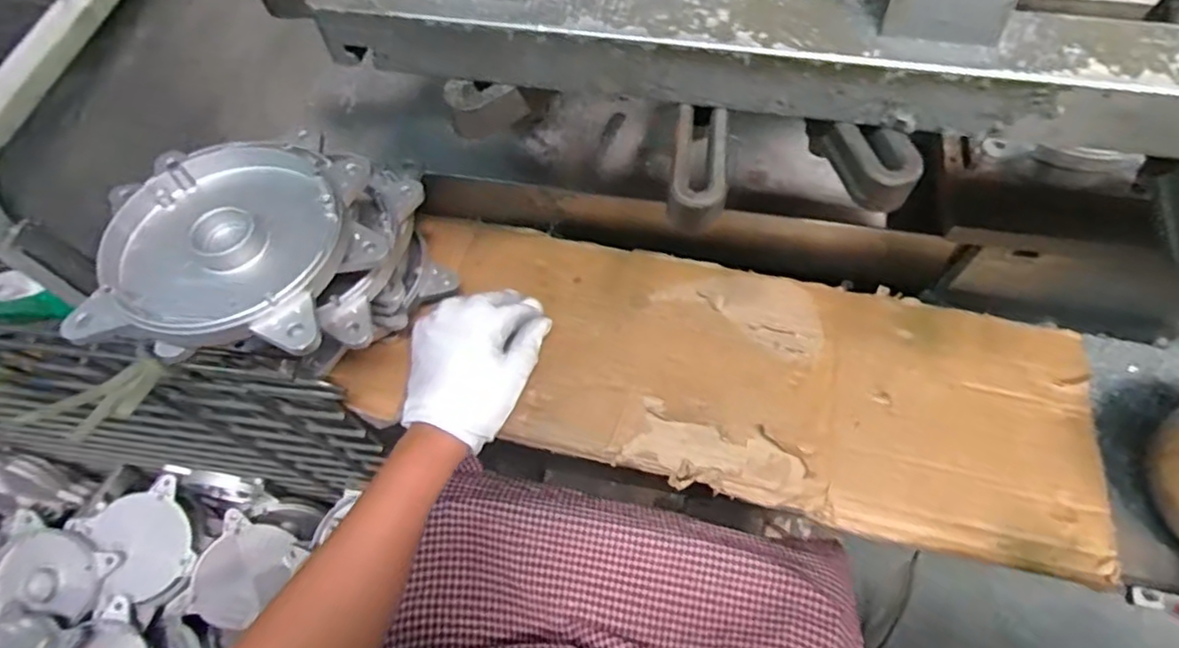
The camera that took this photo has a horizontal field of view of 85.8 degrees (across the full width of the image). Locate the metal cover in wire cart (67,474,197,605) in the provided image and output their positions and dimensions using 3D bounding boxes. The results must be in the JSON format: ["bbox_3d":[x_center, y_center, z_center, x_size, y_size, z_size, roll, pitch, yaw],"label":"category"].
[{"bbox_3d":[-0.585,0.287,0.831,0.118,0.021,0.132,-31,89,-16],"label":"metal cover in wire cart"}]

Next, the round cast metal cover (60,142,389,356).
[{"bbox_3d":[-0.218,-0.056,0.402,0.146,0.041,0.159,3,64,4],"label":"round cast metal cover"}]

